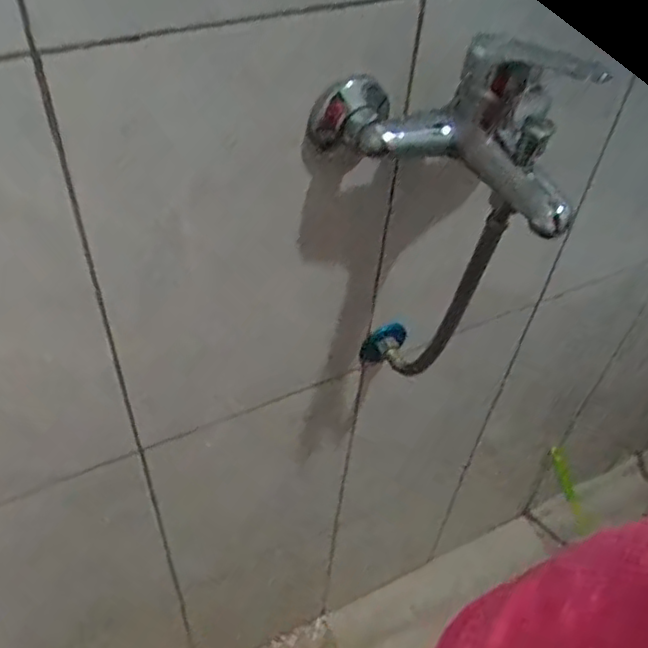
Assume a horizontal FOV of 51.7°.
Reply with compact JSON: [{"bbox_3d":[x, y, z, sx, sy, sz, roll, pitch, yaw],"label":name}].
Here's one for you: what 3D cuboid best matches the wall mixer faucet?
[{"bbox_3d":[0.093,-0.153,0.456,0.190,0.112,0.102,30,52,21],"label":"wall mixer faucet"}]

